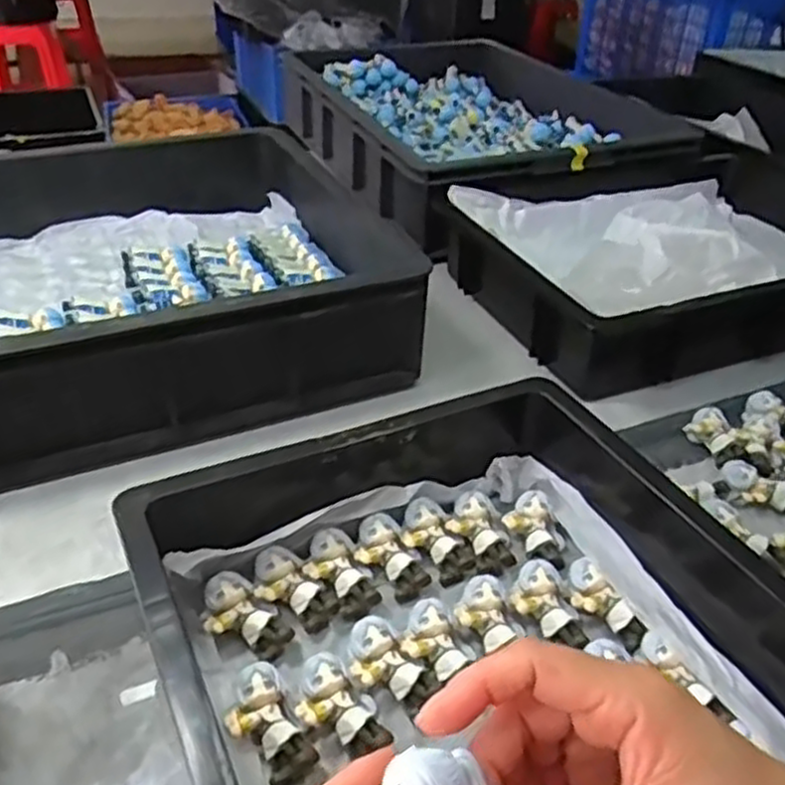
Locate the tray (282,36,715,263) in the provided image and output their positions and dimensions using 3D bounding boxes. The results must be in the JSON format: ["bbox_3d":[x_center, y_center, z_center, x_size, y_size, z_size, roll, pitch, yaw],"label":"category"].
[{"bbox_3d":[0.103,-0.370,1.061,0.364,0.128,0.573,-15,39,-23],"label":"tray"}]

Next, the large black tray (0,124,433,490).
[{"bbox_3d":[-0.316,-0.088,0.655,0.574,0.108,0.445,-18,41,-27],"label":"large black tray"}]

